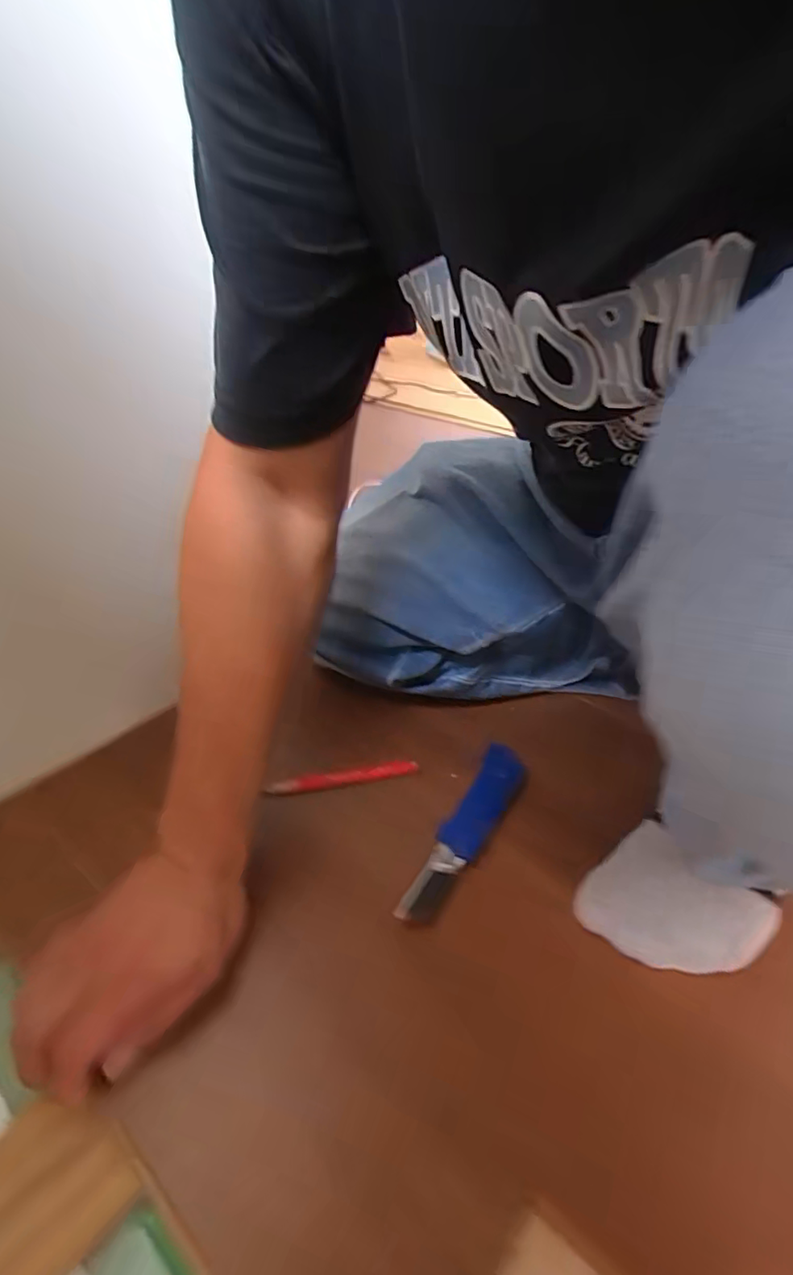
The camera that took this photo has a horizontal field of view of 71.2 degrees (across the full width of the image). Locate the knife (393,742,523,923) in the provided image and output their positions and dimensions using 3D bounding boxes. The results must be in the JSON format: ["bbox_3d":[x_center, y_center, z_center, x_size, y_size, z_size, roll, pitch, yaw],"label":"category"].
[{"bbox_3d":[0.056,0.150,0.441,0.032,0.015,0.177,17,37,27],"label":"knife"}]

